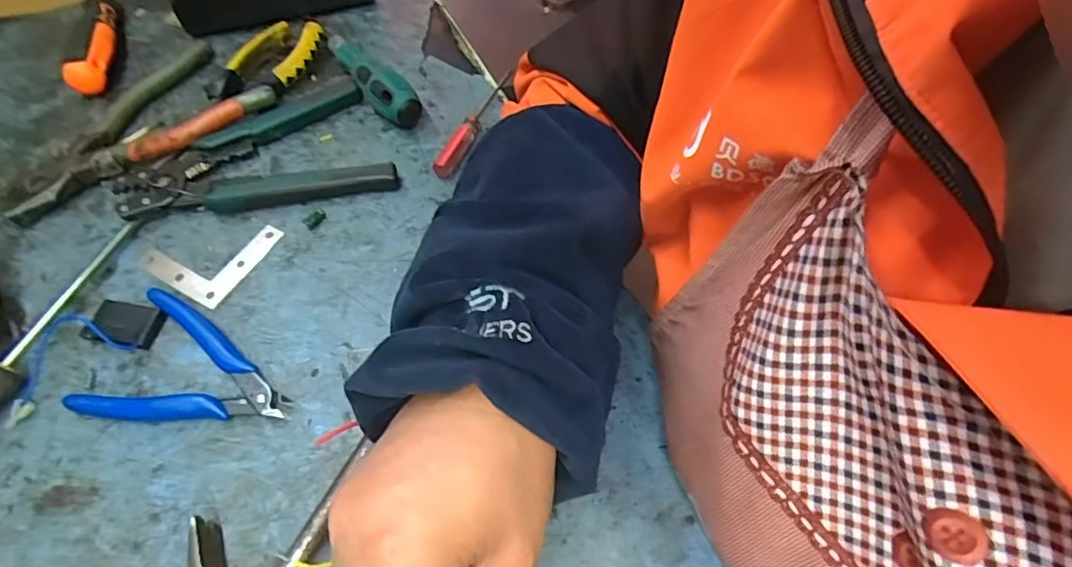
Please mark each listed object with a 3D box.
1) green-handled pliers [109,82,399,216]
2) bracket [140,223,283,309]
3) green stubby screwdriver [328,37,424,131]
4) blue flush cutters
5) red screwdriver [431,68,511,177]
[{"bbox_3d":[-0.203,-0.099,0.426,0.181,0.019,0.108,-12,60,-8],"label":"green-handled pliers"},{"bbox_3d":[-0.216,-0.024,0.387,0.067,0.004,0.066,25,62,14],"label":"bracket"},{"bbox_3d":[-0.135,-0.165,0.456,0.026,0.034,0.118,-38,67,-20],"label":"green stubby screwdriver"},{"bbox_3d":[-0.198,0.057,0.336,0.114,0.013,0.077,21,62,11],"label":"blue flush cutters"},{"bbox_3d":[-0.048,-0.125,0.445,0.018,0.014,0.113,20,62,11],"label":"red screwdriver"}]

